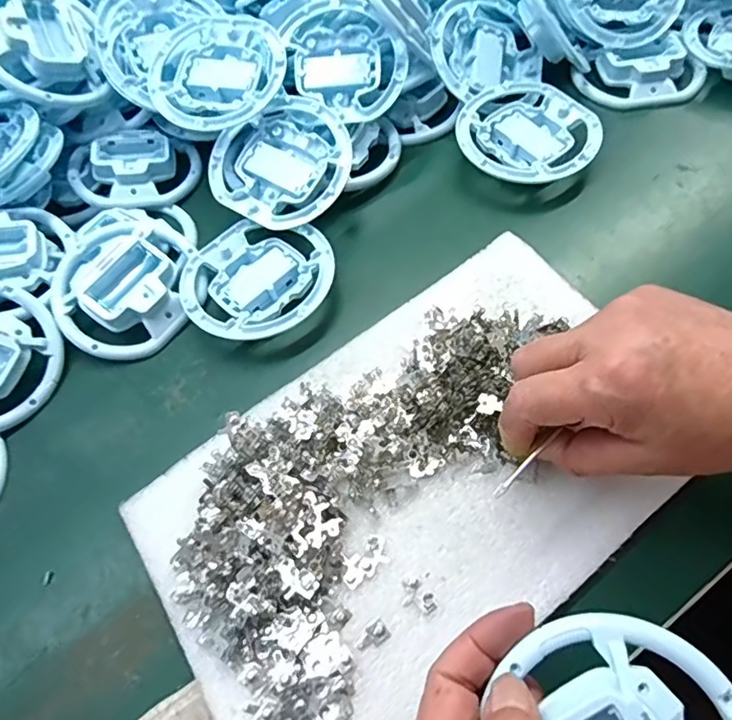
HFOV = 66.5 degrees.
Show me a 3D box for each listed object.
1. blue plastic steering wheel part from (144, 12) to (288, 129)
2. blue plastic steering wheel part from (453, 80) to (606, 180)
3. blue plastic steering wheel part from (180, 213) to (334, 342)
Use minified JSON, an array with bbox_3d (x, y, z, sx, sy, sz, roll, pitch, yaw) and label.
[{"bbox_3d":[-0.115,-0.222,0.426,0.102,0.020,0.099,-36,62,-13],"label":"blue plastic steering wheel part"},{"bbox_3d":[0.122,-0.174,0.430,0.099,0.012,0.103,-3,60,5],"label":"blue plastic steering wheel part"},{"bbox_3d":[-0.075,-0.055,0.388,0.103,0.020,0.096,-3,60,5],"label":"blue plastic steering wheel part"}]

